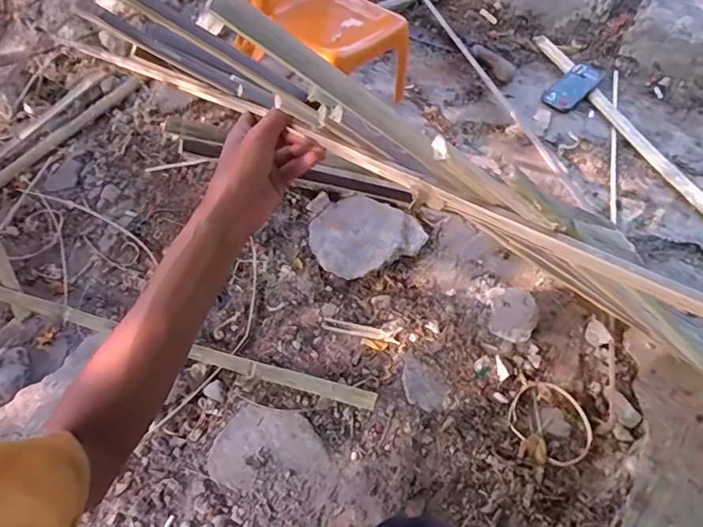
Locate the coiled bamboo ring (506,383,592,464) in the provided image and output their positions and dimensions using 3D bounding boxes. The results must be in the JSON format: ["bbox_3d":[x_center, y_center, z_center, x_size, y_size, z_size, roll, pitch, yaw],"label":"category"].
[{"bbox_3d":[0.334,0.262,0.869,0.133,0.013,0.120,36,65,23],"label":"coiled bamboo ring"}]

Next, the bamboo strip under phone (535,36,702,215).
[{"bbox_3d":[0.659,-0.324,1.248,0.043,0.011,0.760,-19,58,-10],"label":"bamboo strip under phone"}]

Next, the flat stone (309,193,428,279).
[{"bbox_3d":[0.023,-0.068,1.076,0.212,0.037,0.185,-24,59,-13],"label":"flat stone"}]

